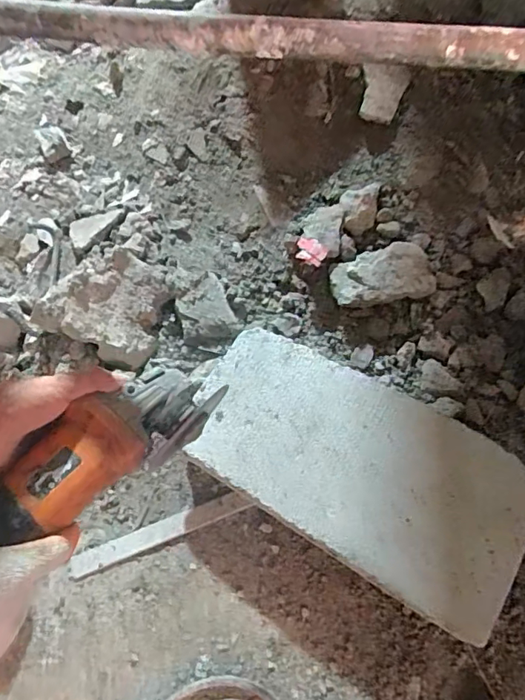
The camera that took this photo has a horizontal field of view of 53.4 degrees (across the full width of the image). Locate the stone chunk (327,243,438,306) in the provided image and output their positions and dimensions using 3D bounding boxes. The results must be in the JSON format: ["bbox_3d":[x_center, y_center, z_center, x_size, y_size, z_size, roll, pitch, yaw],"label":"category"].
[{"bbox_3d":[0.177,-0.113,0.773,0.144,0.045,0.081,-12,57,-4],"label":"stone chunk"}]

